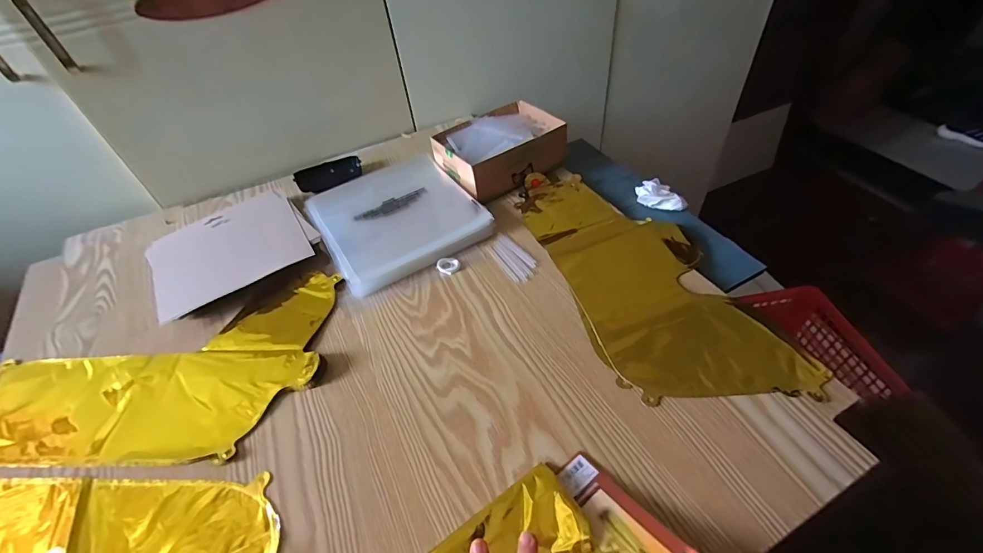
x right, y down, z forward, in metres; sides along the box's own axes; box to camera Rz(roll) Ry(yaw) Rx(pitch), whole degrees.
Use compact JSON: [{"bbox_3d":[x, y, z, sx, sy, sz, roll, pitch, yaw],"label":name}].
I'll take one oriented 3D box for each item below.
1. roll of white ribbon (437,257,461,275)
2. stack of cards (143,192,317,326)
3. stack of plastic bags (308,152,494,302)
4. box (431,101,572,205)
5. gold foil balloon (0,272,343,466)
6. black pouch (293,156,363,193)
[{"bbox_3d":[-0.058,-0.014,0.556,0.030,0.010,0.022,10,49,16],"label":"roll of white ribbon"},{"bbox_3d":[-0.364,-0.040,0.600,0.205,0.031,0.148,-29,50,-19],"label":"stack of cards"},{"bbox_3d":[-0.143,-0.090,0.624,0.209,0.030,0.234,-28,50,-19],"label":"stack of plastic bags"},{"bbox_3d":[0.015,-0.203,0.677,0.191,0.074,0.138,-29,50,-20],"label":"box"},{"bbox_3d":[-0.400,0.105,0.484,0.407,0.011,0.219,-7,46,0],"label":"gold foil balloon"},{"bbox_3d":[-0.274,-0.171,0.717,0.105,0.027,0.044,-25,49,-17],"label":"black pouch"}]

